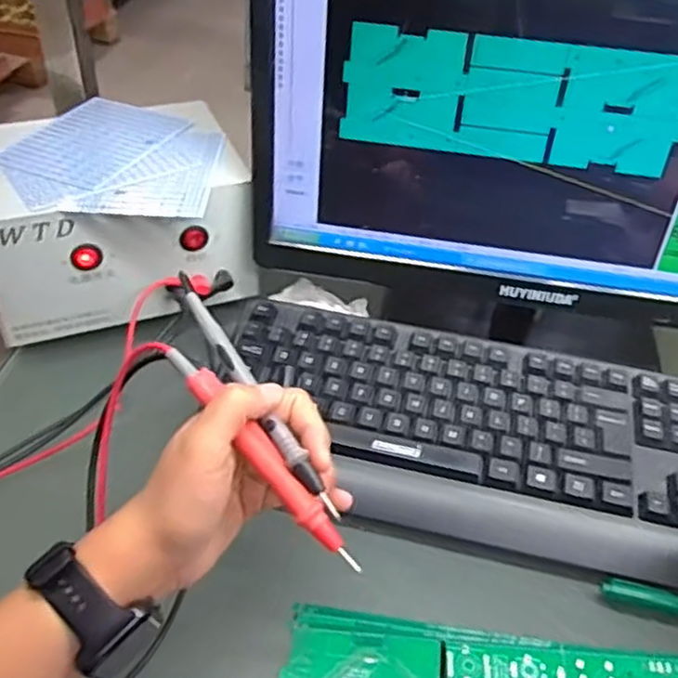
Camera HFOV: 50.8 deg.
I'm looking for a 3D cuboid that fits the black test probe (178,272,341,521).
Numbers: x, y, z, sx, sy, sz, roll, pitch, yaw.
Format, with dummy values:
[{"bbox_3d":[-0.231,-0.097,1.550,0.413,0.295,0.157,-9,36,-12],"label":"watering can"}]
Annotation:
[{"bbox_3d":[-0.047,0.027,0.374,0.015,0.010,0.158,-25,71,-28],"label":"black test probe"}]

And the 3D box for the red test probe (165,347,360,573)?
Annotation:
[{"bbox_3d":[-0.039,0.057,0.354,0.016,0.013,0.139,-33,74,-34],"label":"red test probe"}]

